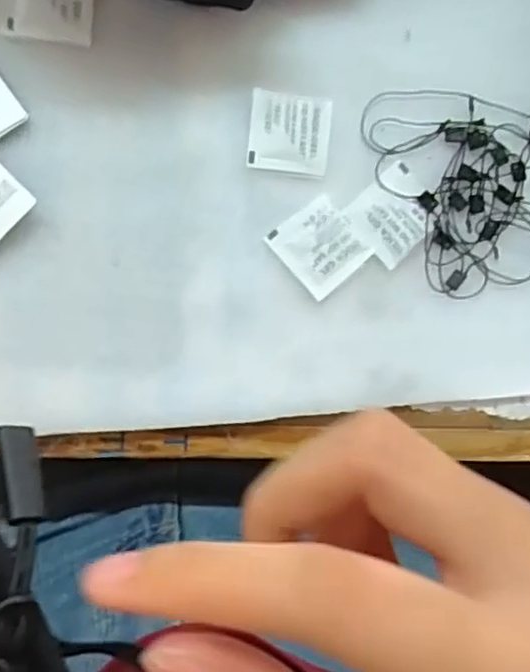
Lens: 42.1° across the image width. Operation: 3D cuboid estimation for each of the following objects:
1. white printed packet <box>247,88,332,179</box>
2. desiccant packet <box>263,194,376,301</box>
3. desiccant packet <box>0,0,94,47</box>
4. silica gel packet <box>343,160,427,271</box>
[{"bbox_3d":[0.013,-0.102,0.348,0.040,0.004,0.040,6,88,-8],"label":"white printed packet"},{"bbox_3d":[0.028,-0.045,0.349,0.038,0.004,0.041,-40,94,-7],"label":"desiccant packet"},{"bbox_3d":[-0.104,-0.164,0.334,0.040,0.004,0.040,4,88,-8],"label":"desiccant packet"},{"bbox_3d":[0.067,-0.063,0.354,0.043,0.004,0.038,-42,94,-7],"label":"silica gel packet"}]

